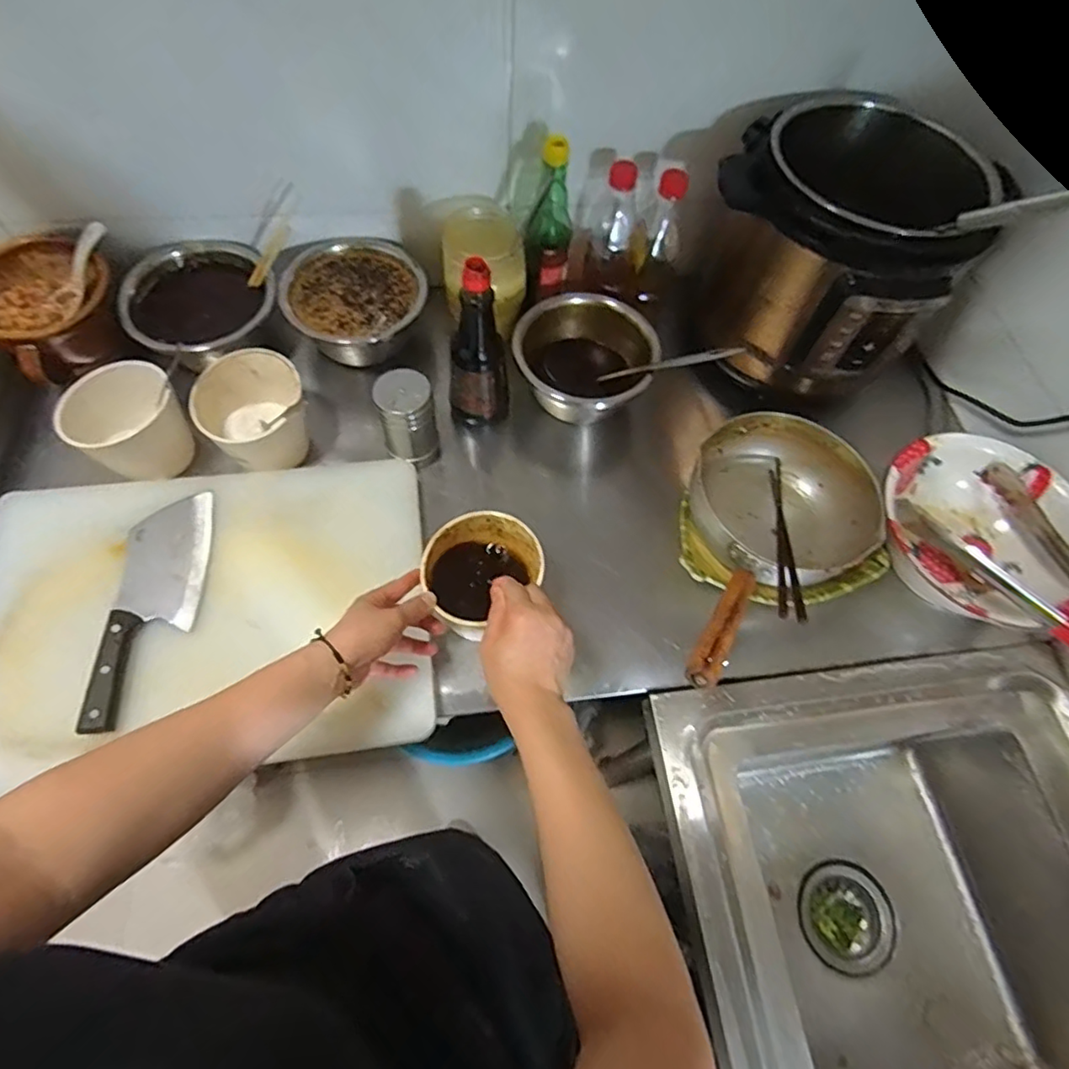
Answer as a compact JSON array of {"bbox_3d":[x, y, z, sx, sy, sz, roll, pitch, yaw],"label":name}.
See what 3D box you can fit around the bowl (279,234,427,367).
[{"bbox_3d":[-0.225,-0.288,0.777,0.168,0.086,0.170,2,63,-3],"label":"bowl"}]

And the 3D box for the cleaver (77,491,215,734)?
[{"bbox_3d":[-0.376,0.067,0.600,0.079,0.017,0.246,-2,64,-5],"label":"cleaver"}]

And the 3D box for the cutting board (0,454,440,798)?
[{"bbox_3d":[-0.333,0.068,0.613,0.435,0.032,0.320,-7,64,-7],"label":"cutting board"}]

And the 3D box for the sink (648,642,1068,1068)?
[{"bbox_3d":[0.380,0.415,0.630,0.464,0.209,0.509,-5,64,-6],"label":"sink"}]

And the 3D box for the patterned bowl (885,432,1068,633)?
[{"bbox_3d":[0.488,0.003,0.674,0.216,0.087,0.215,2,63,-3],"label":"patterned bowl"}]

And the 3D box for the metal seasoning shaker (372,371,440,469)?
[{"bbox_3d":[-0.143,-0.129,0.688,0.065,0.105,0.058,-12,65,-10],"label":"metal seasoning shaker"}]

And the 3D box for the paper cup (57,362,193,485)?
[{"bbox_3d":[-0.446,-0.120,0.673,0.108,0.116,0.100,-35,71,-19],"label":"paper cup"}]

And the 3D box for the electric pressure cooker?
[{"bbox_3d":[0.335,-0.326,0.727,0.279,0.242,0.229,26,65,9],"label":"electric pressure cooker"}]

